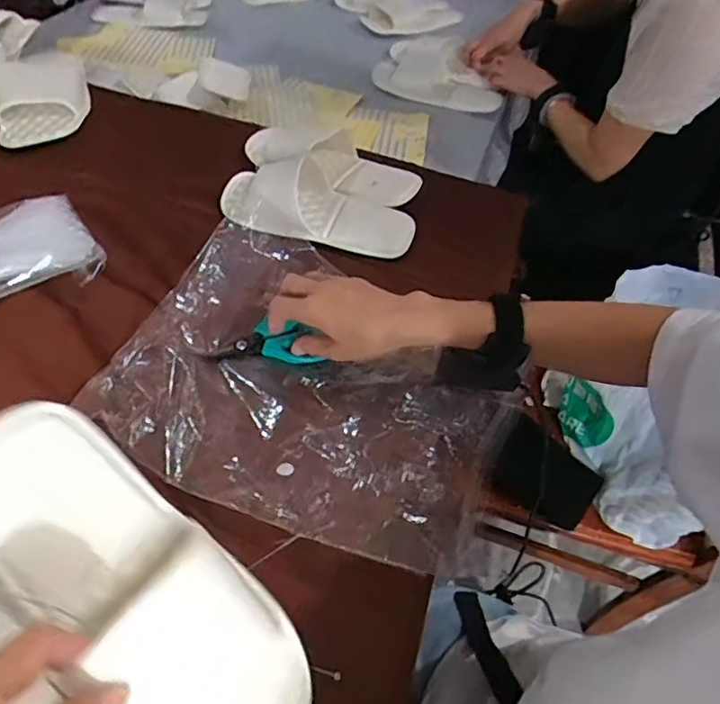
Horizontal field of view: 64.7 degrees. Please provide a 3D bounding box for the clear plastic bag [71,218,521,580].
[{"bbox_3d":[-0.044,0.025,0.504,0.340,0.052,0.252,25,53,15],"label":"clear plastic bag"}]

